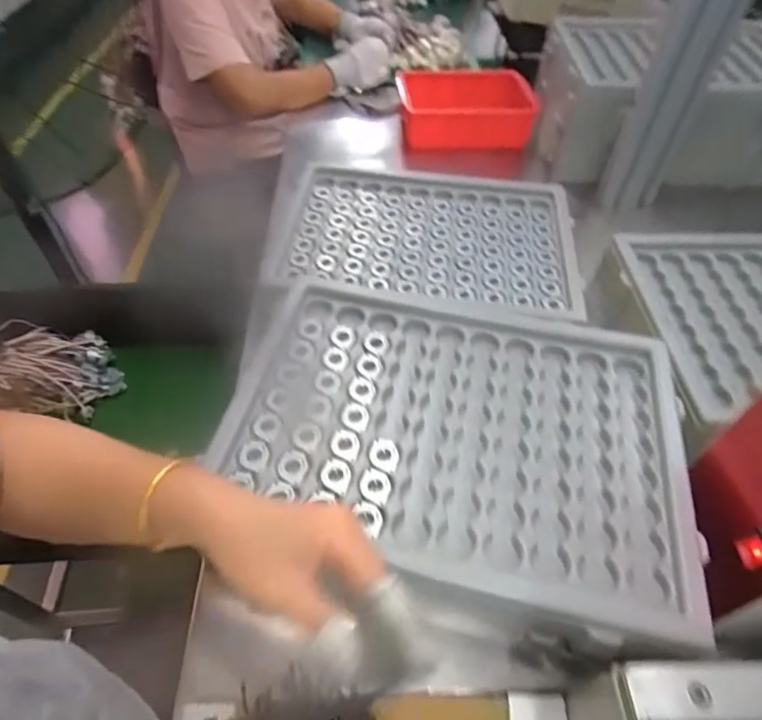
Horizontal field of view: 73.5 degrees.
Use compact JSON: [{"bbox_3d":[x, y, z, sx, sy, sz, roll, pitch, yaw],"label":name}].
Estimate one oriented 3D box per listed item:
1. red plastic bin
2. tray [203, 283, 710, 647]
[{"bbox_3d":[0.170,-0.479,0.979,0.266,0.082,0.169,-3,50,-3],"label":"red plastic bin"},{"bbox_3d":[0.066,0.059,0.467,0.383,0.041,0.292,11,49,7],"label":"tray"}]

